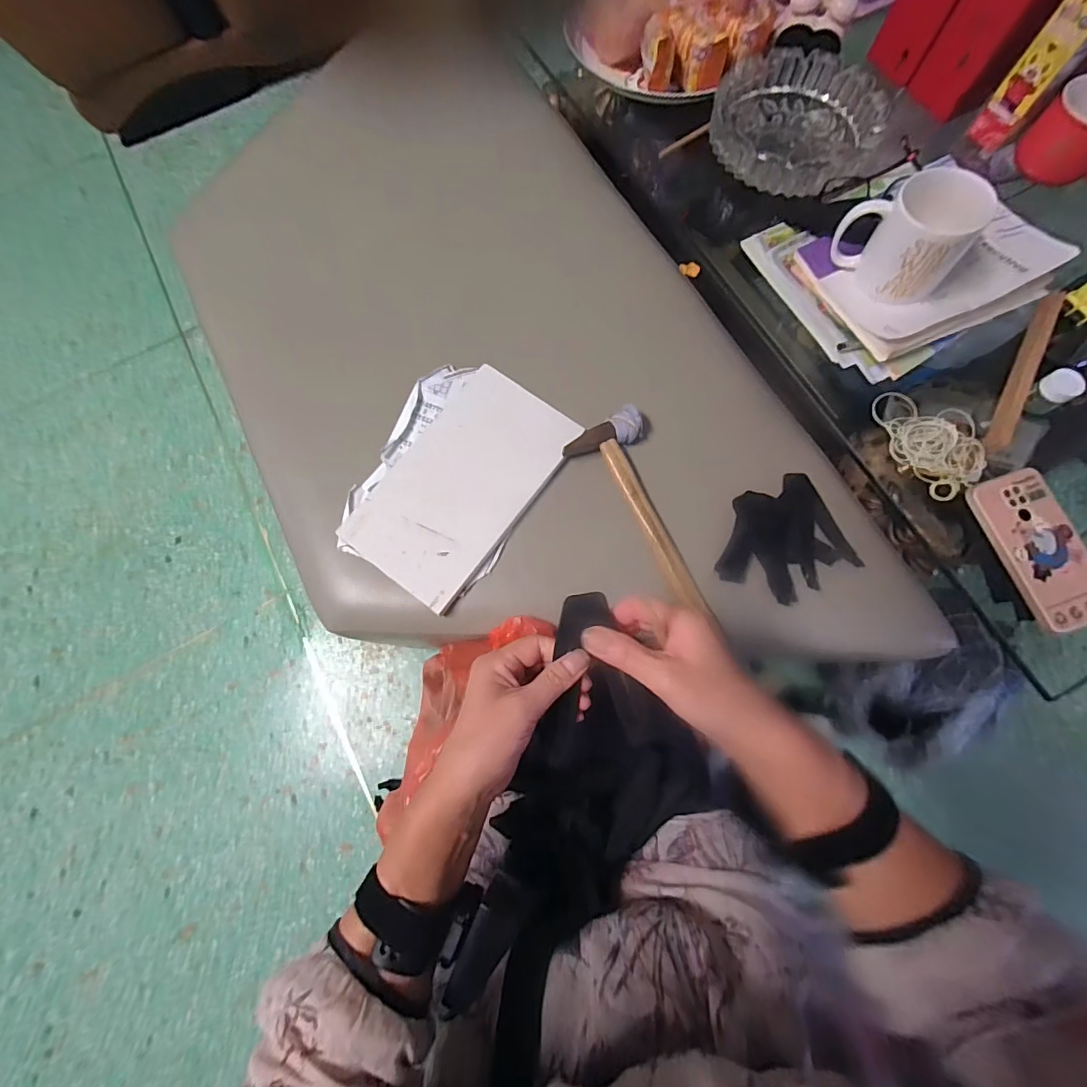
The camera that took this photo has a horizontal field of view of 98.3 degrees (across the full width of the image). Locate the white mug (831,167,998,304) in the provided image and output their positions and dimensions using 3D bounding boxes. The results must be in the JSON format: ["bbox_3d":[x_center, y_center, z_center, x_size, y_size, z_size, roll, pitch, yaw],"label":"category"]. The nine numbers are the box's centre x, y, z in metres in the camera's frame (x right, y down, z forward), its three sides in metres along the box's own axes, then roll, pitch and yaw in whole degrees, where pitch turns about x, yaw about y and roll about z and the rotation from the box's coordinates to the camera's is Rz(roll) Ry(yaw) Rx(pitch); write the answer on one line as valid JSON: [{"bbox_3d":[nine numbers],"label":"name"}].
[{"bbox_3d":[0.413,-0.350,0.532,0.079,0.096,0.121,-38,77,-9],"label":"white mug"}]

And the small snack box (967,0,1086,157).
[{"bbox_3d":[0.637,-0.611,0.584,0.038,0.193,0.059,-25,75,-7],"label":"small snack box"}]

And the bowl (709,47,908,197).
[{"bbox_3d":[0.339,-0.567,0.646,0.213,0.063,0.220,0,74,1],"label":"bowl"}]

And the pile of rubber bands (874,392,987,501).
[{"bbox_3d":[0.457,-0.123,0.541,0.108,0.026,0.137,-15,74,-3],"label":"pile of rubber bands"}]

